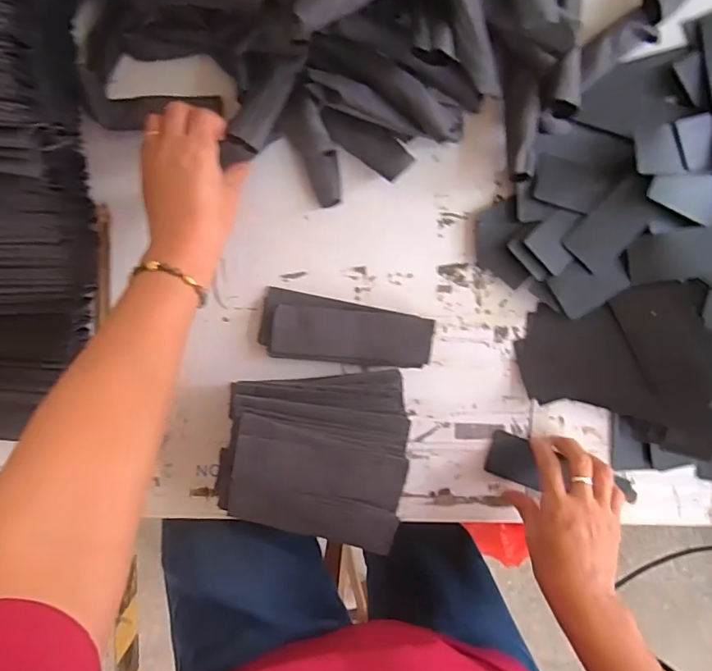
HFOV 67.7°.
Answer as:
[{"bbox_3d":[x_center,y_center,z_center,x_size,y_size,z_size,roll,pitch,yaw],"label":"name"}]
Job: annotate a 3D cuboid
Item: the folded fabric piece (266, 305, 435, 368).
[{"bbox_3d":[-0.004,0.002,0.506,0.149,0.007,0.050,5,98,-2],"label":"folded fabric piece"}]

